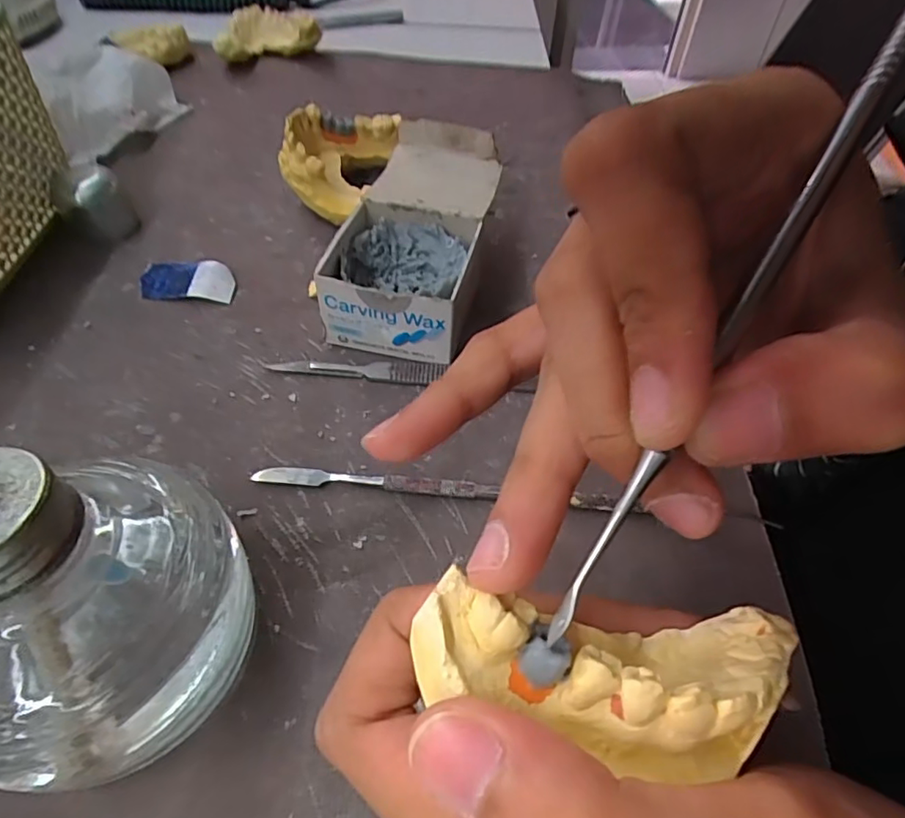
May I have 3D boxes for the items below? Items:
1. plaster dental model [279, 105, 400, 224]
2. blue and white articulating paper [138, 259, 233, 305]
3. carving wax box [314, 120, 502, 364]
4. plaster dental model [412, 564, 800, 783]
[{"bbox_3d":[-0.055,-0.130,0.297,0.048,0.039,0.072,14,52,9],"label":"plaster dental model"},{"bbox_3d":[-0.118,-0.057,0.256,0.041,0.007,0.021,8,52,4],"label":"blue and white articulating paper"},{"bbox_3d":[-0.014,-0.076,0.254,0.059,0.042,0.111,12,52,7],"label":"carving wax box"},{"bbox_3d":[0.026,0.045,0.097,0.063,0.020,0.027,10,51,-7],"label":"plaster dental model"}]

